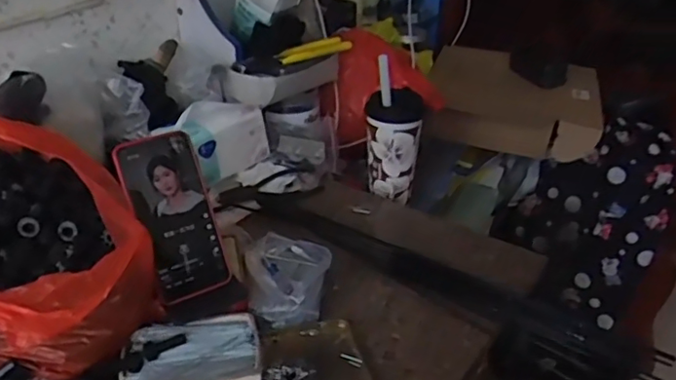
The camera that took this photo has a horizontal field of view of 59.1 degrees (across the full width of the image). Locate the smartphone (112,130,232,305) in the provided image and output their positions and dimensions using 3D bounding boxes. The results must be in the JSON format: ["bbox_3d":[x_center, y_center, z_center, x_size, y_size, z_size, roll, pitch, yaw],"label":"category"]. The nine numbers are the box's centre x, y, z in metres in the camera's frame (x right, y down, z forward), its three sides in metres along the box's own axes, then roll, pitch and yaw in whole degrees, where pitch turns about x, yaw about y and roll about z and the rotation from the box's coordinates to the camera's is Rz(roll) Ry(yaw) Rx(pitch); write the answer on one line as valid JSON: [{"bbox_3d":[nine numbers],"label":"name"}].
[{"bbox_3d":[-0.161,0.026,0.596,0.074,0.162,0.010,-20,5,-31],"label":"smartphone"}]

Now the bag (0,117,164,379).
[{"bbox_3d":[-0.310,0.040,0.568,0.191,0.200,0.284,-23,39,-34],"label":"bag"}]

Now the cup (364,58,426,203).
[{"bbox_3d":[0.083,-0.091,0.883,0.078,0.206,0.076,5,32,7],"label":"cup"}]

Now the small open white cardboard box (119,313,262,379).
[{"bbox_3d":[-0.139,0.159,0.568,0.123,0.025,0.084,-7,32,-12],"label":"small open white cardboard box"}]

